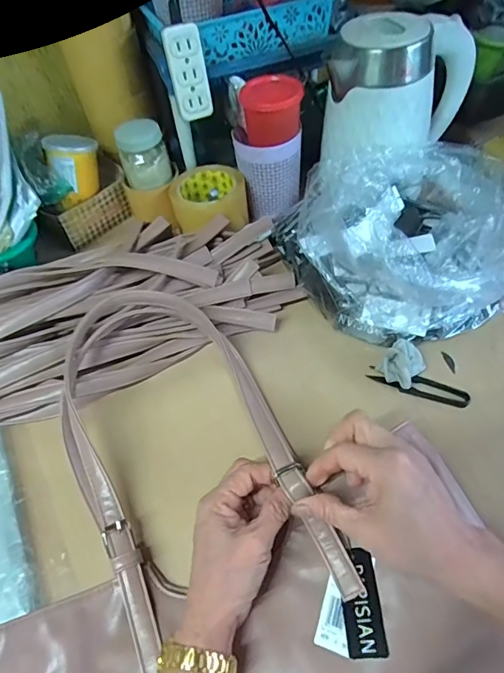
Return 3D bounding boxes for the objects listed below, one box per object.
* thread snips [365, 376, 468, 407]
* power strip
[{"bbox_3d":[0.170,0.051,0.456,0.098,0.011,0.025,13,53,15],"label":"thread snips"},{"bbox_3d":[-0.076,-0.315,0.534,0.044,0.095,0.017,-16,53,-6],"label":"power strip"}]

